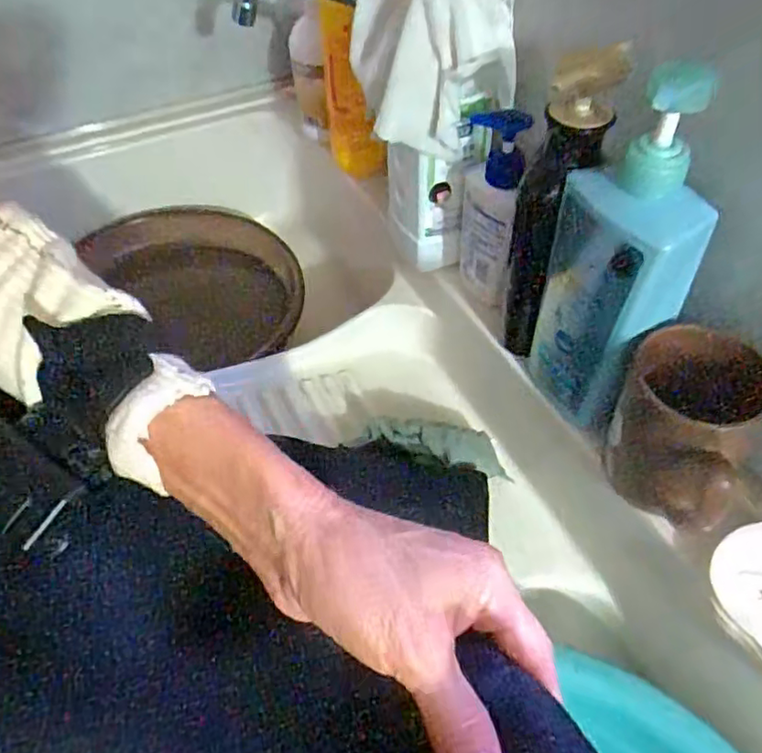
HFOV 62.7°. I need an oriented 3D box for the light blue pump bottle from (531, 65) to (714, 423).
[{"bbox_3d":[0.150,-0.072,0.411,0.046,0.246,0.088,-28,54,-23],"label":"light blue pump bottle"}]

